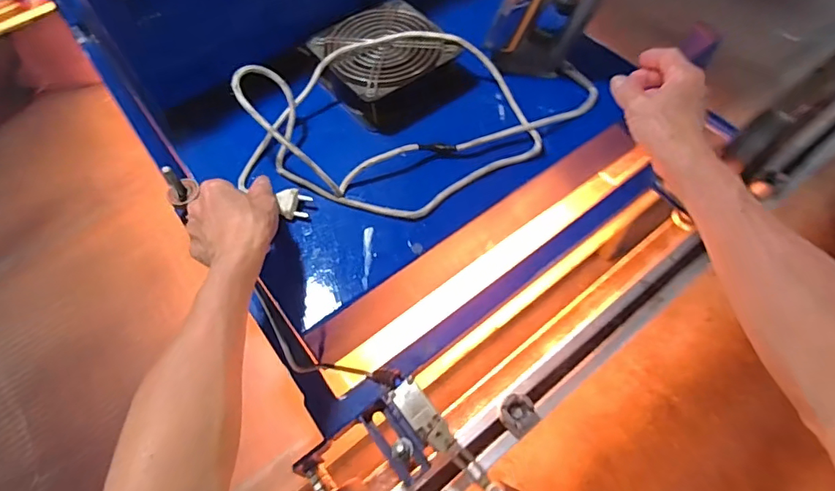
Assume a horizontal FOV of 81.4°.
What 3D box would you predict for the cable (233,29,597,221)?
[{"bbox_3d":[0.003,-0.167,0.564,0.427,0.082,0.229,-28,62,-14],"label":"cable"}]

